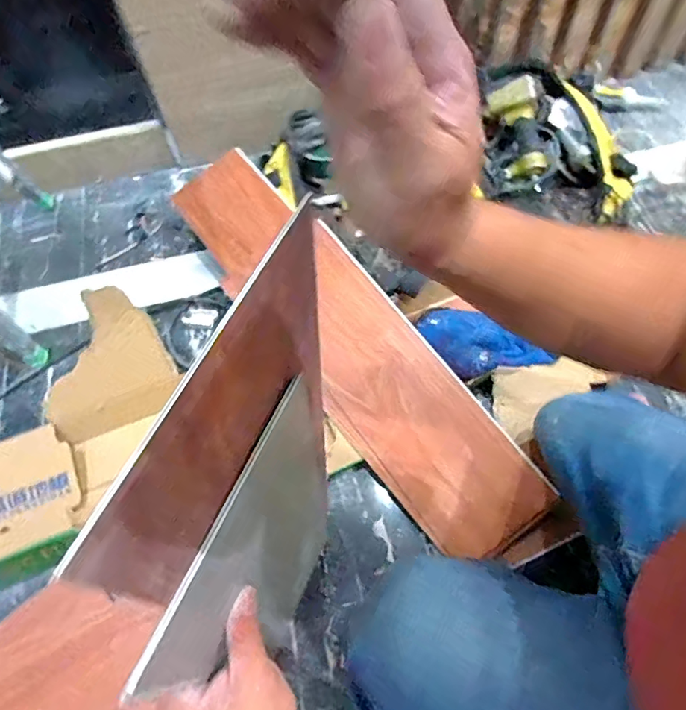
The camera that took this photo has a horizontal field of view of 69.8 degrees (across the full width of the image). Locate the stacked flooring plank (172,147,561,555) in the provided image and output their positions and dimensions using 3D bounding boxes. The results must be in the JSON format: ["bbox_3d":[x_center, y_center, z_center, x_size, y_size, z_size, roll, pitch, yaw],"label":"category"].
[{"bbox_3d":[-0.027,-0.068,0.917,0.218,0.027,0.932,-39,67,-7],"label":"stacked flooring plank"}]

